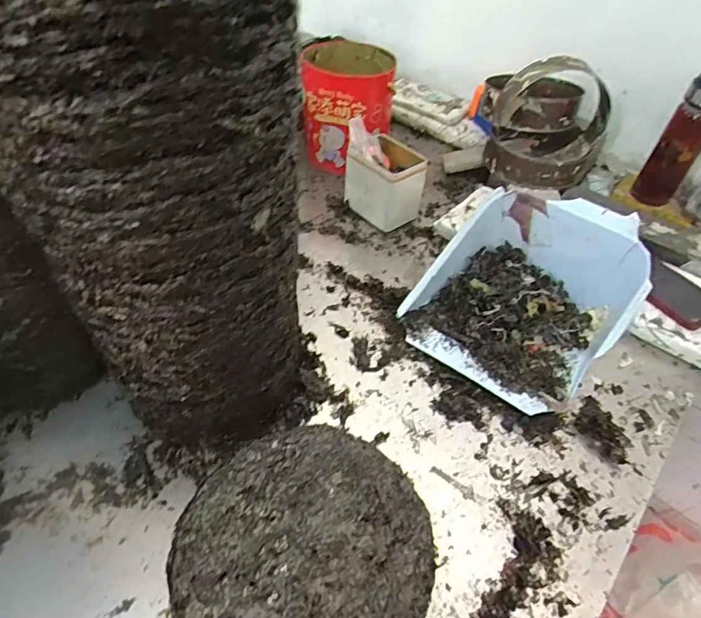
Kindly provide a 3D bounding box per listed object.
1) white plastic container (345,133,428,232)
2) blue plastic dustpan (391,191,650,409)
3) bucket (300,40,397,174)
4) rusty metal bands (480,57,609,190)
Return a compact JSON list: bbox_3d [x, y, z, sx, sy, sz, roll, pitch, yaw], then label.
[{"bbox_3d":[0.057,-0.212,0.784,0.087,0.111,0.116,-33,59,-28],"label":"white plastic container"},{"bbox_3d":[0.224,-0.021,0.605,0.241,0.143,0.242,36,55,24],"label":"blue plastic dustpan"},{"bbox_3d":[-0.009,-0.374,0.876,0.155,0.183,0.170,2,49,-3],"label":"bucket"},{"bbox_3d":[0.341,-0.350,0.815,0.204,0.187,0.251,19,50,12],"label":"rusty metal bands"}]

